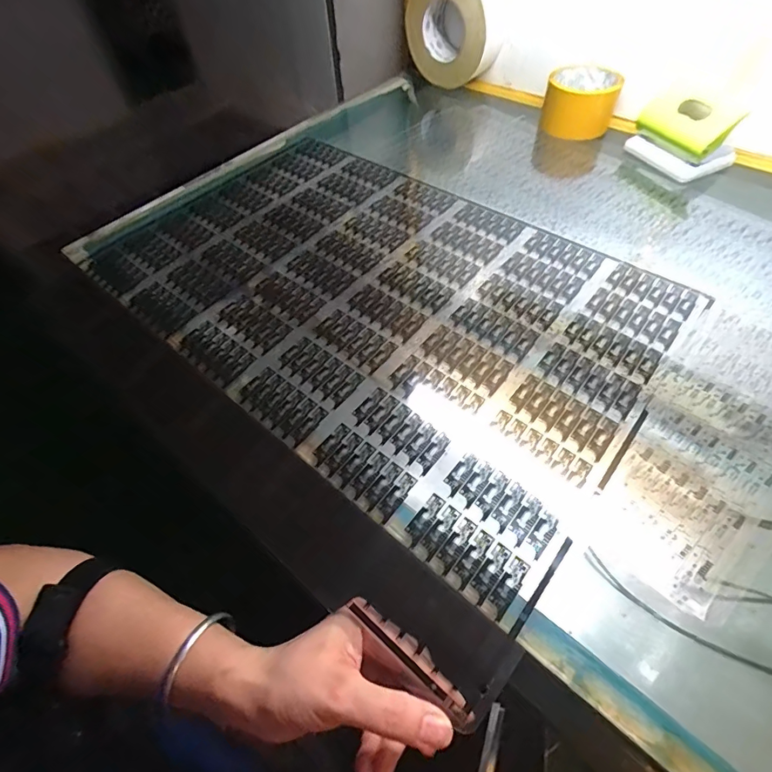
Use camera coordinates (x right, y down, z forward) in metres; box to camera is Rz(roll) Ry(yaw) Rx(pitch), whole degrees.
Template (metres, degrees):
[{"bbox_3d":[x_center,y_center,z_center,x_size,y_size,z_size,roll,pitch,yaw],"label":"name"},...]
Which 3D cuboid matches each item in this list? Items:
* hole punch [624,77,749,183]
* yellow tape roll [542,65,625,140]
[{"bbox_3d":[0.354,-0.300,0.498,0.073,0.066,0.104,-21,57,-10],"label":"hole punch"},{"bbox_3d":[0.258,-0.376,0.563,0.085,0.056,0.085,16,58,15],"label":"yellow tape roll"}]

